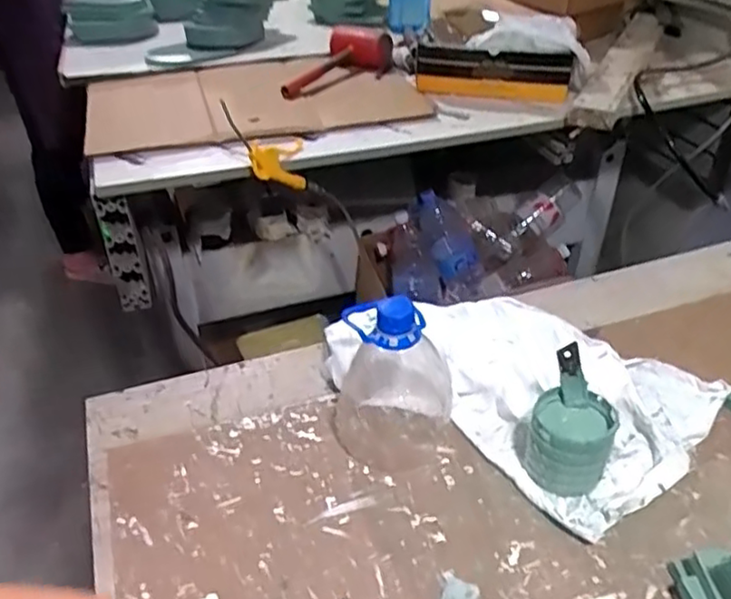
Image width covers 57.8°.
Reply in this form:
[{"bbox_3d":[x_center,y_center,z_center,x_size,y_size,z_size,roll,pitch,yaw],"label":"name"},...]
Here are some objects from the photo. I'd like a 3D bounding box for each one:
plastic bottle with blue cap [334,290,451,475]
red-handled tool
[{"bbox_3d":[0.023,0.058,0.559,0.103,0.135,0.107,5,37,8],"label":"plastic bottle with blue cap"},{"bbox_3d":[-0.056,-0.494,1.380,0.118,0.076,0.294,16,40,21],"label":"red-handled tool"}]

